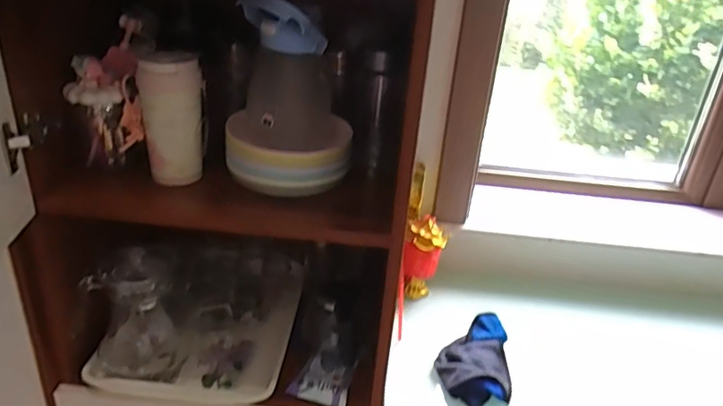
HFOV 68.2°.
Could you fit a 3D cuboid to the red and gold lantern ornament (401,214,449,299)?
[{"bbox_3d":[0.115,0.115,1.043,0.078,0.159,0.090,17,29,20],"label":"red and gold lantern ornament"}]

